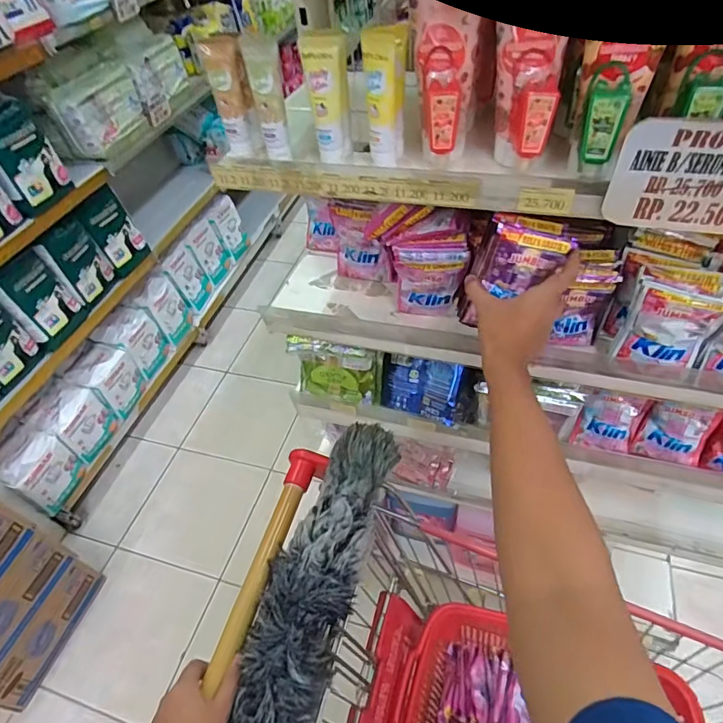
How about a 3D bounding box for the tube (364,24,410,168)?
[{"bbox_3d":[0.027,-0.276,0.494,0.037,0.121,0.044,6,48,11],"label":"tube"}]

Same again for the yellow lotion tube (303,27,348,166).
[{"bbox_3d":[-0.032,-0.284,0.509,0.039,0.122,0.040,-2,47,4],"label":"yellow lotion tube"}]

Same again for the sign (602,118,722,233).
[{"bbox_3d":[0.291,-0.159,0.412,0.131,0.103,0.007,11,59,15],"label":"sign"}]

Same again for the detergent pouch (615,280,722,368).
[{"bbox_3d":[0.363,-0.038,0.558,0.085,0.095,0.038,25,54,25],"label":"detergent pouch"}]

